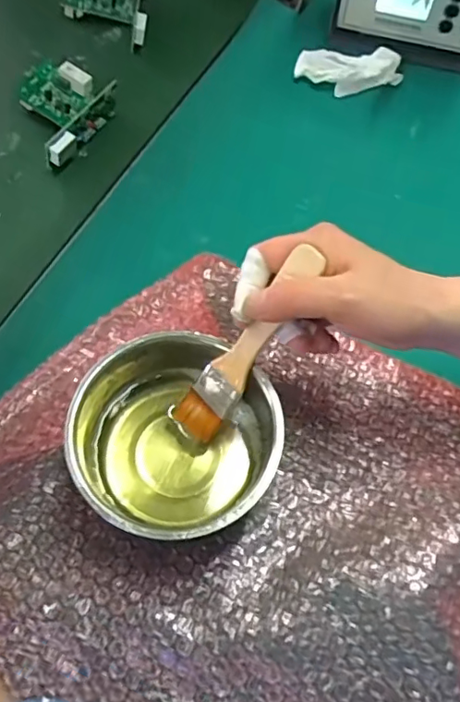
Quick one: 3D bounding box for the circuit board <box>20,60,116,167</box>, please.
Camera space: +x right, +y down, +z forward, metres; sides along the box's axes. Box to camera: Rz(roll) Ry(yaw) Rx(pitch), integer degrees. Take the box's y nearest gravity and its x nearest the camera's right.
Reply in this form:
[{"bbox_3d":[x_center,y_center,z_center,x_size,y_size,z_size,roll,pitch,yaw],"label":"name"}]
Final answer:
[{"bbox_3d":[-0.168,-0.227,0.515,0.091,0.028,0.109,22,64,6],"label":"circuit board"}]

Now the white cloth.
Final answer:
[{"bbox_3d":[0.124,-0.295,0.558,0.108,0.024,0.054,8,63,-1],"label":"white cloth"}]

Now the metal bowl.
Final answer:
[{"bbox_3d":[-0.030,0.055,0.343,0.115,0.065,0.114,2,64,-4],"label":"metal bowl"}]

